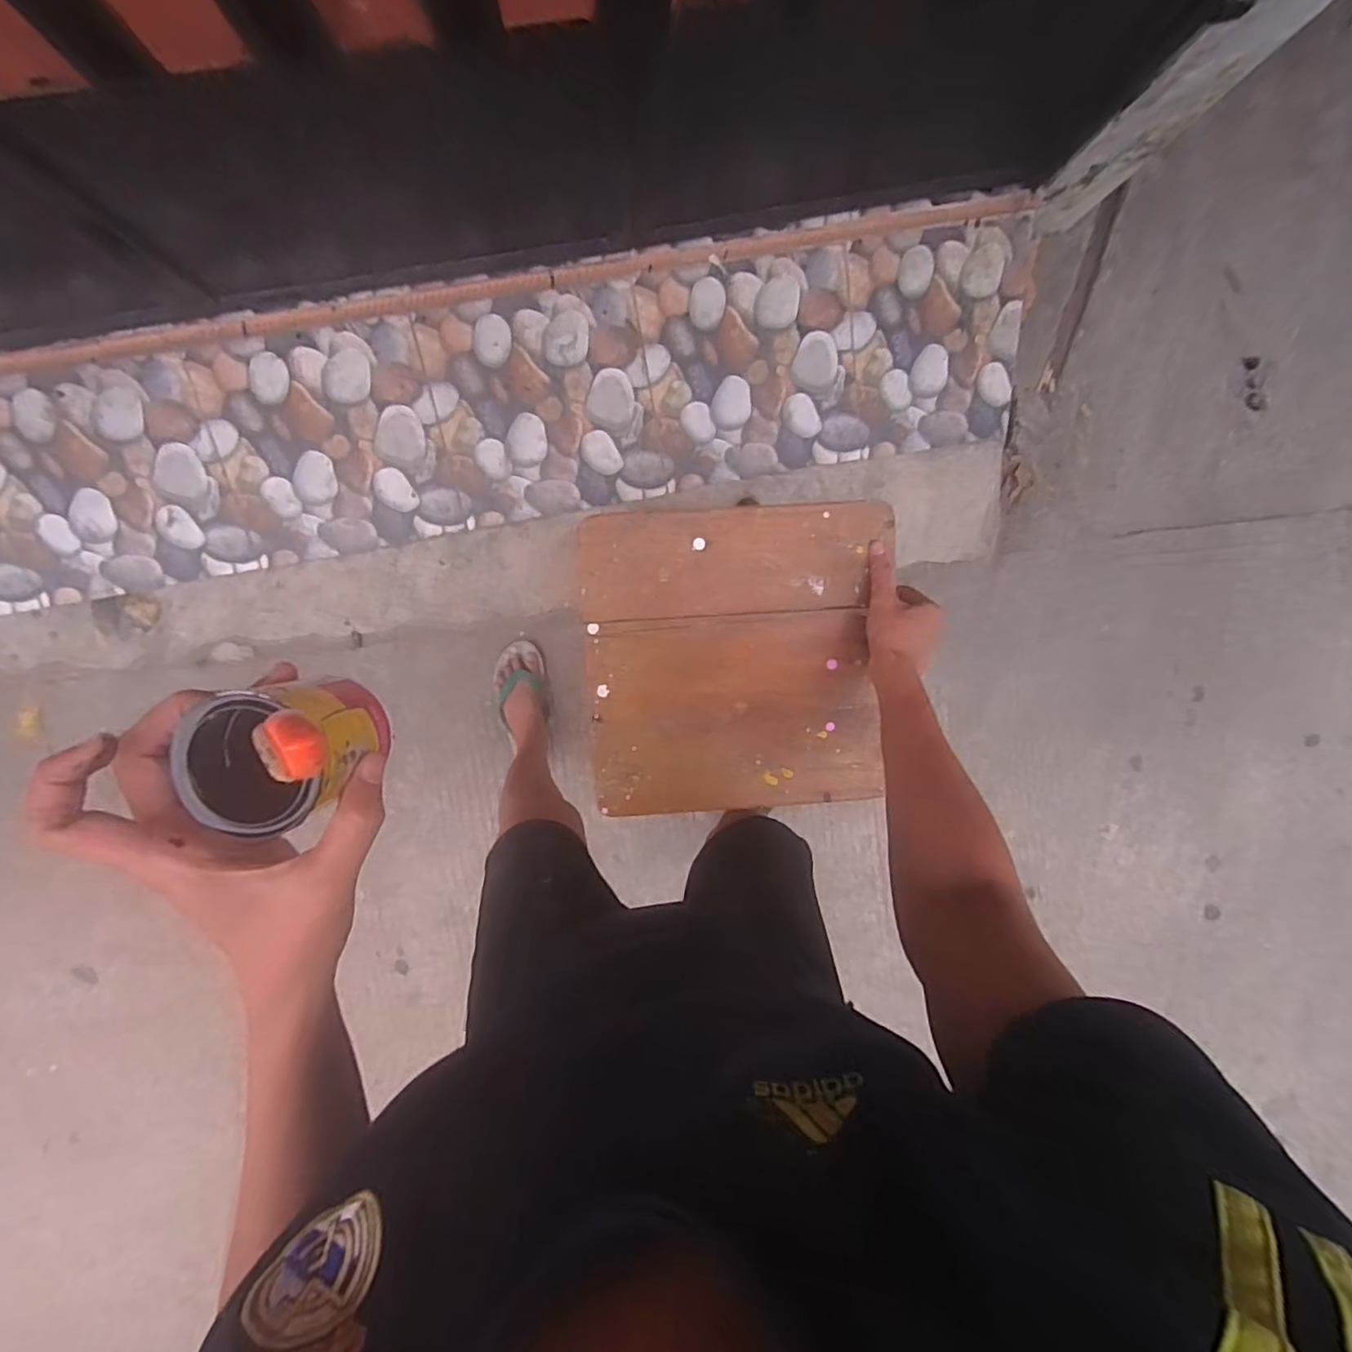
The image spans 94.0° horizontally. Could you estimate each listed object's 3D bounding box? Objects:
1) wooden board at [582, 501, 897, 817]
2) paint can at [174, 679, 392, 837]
[{"bbox_3d":[0.057,-0.011,0.607,0.275,0.010,0.289,-3,101,-3],"label":"wooden board"},{"bbox_3d":[-0.161,0.031,0.262,0.059,0.053,0.053,-9,94,-5],"label":"paint can"}]

